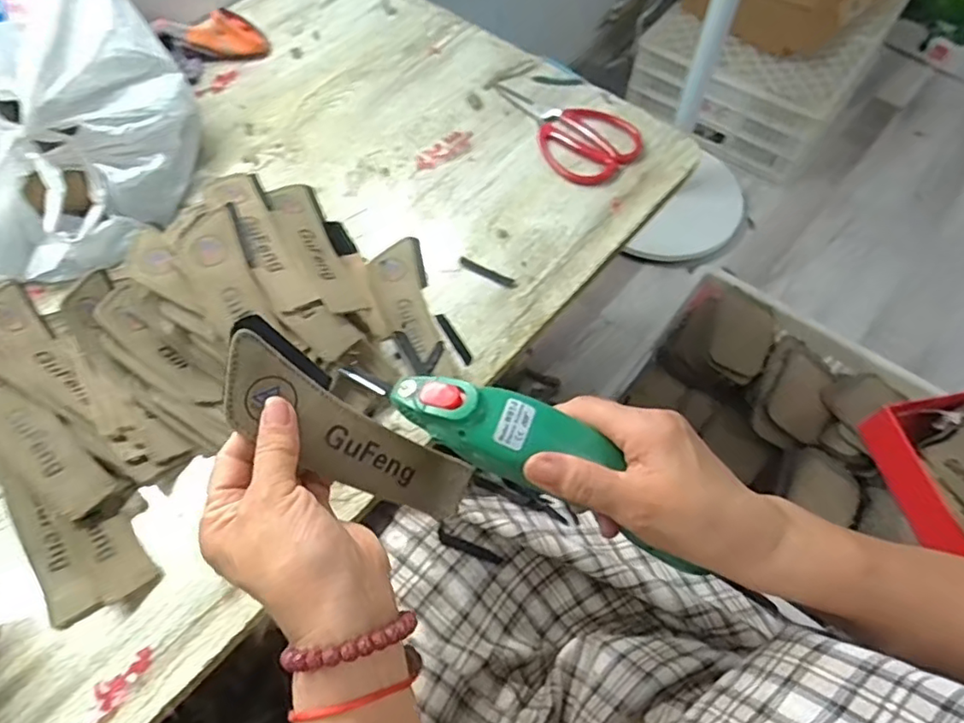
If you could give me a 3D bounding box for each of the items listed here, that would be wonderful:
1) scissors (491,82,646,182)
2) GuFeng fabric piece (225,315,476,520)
[{"bbox_3d":[0.088,-0.259,0.634,0.091,0.012,0.181,-31,63,-16],"label":"scissors"},{"bbox_3d":[-0.074,0.042,0.328,0.158,0.006,0.048,39,75,-23],"label":"GuFeng fabric piece"}]

